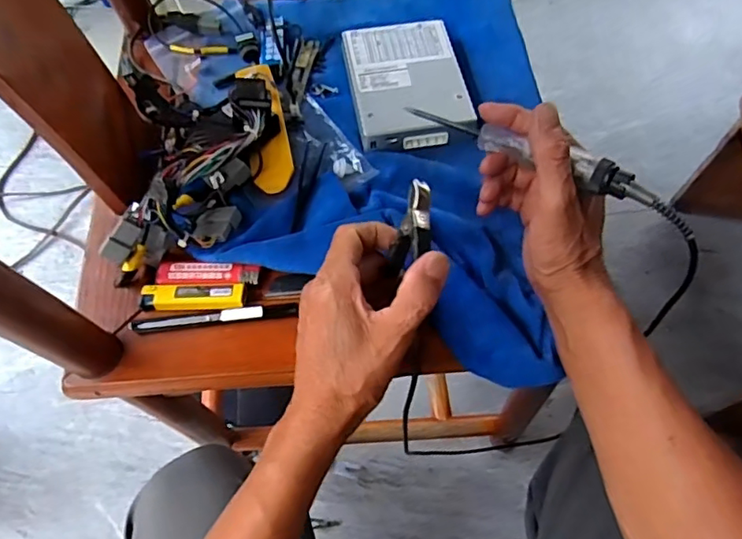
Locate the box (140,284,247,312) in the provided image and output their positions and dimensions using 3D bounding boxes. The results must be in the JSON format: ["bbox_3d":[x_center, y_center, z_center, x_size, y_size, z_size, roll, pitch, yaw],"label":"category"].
[{"bbox_3d":[-0.138,0.022,0.434,0.079,0.008,0.021,0,62,-2],"label":"box"}]

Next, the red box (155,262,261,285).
[{"bbox_3d":[-0.132,0.004,0.448,0.082,0.010,0.023,3,62,0],"label":"red box"}]

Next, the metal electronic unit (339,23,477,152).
[{"bbox_3d":[0.033,-0.178,0.534,0.104,0.026,0.140,-8,62,-6],"label":"metal electronic unit"}]

